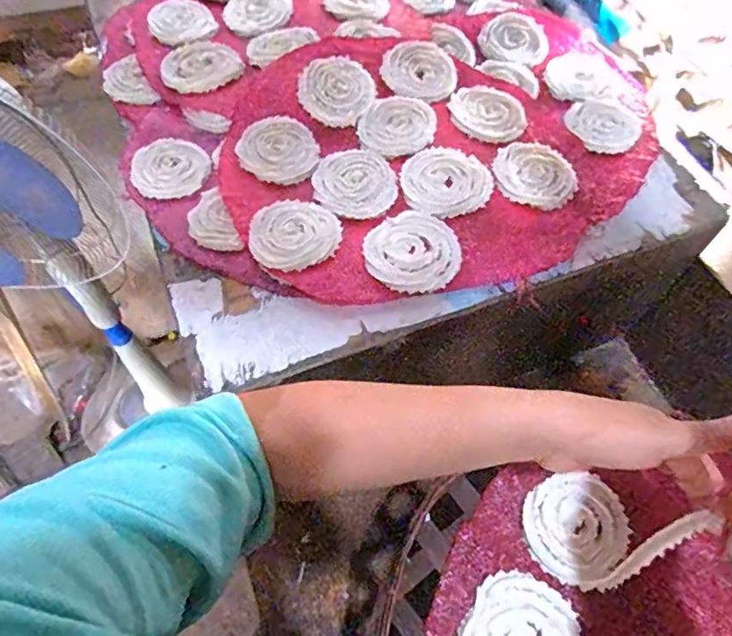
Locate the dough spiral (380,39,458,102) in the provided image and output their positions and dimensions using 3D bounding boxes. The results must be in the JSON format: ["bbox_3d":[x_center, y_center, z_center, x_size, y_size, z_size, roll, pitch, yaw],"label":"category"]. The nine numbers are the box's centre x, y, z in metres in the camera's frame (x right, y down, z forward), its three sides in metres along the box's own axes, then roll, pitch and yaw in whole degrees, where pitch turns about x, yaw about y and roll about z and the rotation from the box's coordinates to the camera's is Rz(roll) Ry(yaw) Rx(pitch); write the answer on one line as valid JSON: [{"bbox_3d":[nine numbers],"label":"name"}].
[{"bbox_3d":[0.060,-0.274,0.572,0.080,0.006,0.085,16,60,7],"label":"dough spiral"}]

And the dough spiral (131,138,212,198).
[{"bbox_3d":[-0.190,-0.146,0.513,0.072,0.005,0.073,1,59,-1],"label":"dough spiral"}]

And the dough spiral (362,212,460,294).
[{"bbox_3d":[0.041,-0.058,0.458,0.078,0.007,0.078,1,59,-1],"label":"dough spiral"}]

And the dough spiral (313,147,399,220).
[{"bbox_3d":[-0.010,-0.130,0.496,0.075,0.005,0.084,-2,59,-3],"label":"dough spiral"}]

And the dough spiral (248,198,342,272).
[{"bbox_3d":[-0.064,-0.075,0.468,0.078,0.011,0.075,1,59,-1],"label":"dough spiral"}]

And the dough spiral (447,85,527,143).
[{"bbox_3d":[0.127,-0.212,0.556,0.080,0.019,0.086,11,63,3],"label":"dough spiral"}]

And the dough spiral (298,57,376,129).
[{"bbox_3d":[-0.031,-0.237,0.546,0.074,0.011,0.089,-6,60,-6],"label":"dough spiral"}]

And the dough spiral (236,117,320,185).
[{"bbox_3d":[-0.086,-0.164,0.516,0.075,0.012,0.074,1,59,-1],"label":"dough spiral"}]

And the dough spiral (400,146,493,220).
[{"bbox_3d":[0.074,-0.127,0.492,0.082,0.008,0.077,1,59,-1],"label":"dough spiral"}]

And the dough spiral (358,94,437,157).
[{"bbox_3d":[0.032,-0.195,0.532,0.075,0.013,0.088,6,59,2],"label":"dough spiral"}]

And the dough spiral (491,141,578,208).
[{"bbox_3d":[0.162,-0.143,0.510,0.079,0.006,0.080,1,59,-1],"label":"dough spiral"}]

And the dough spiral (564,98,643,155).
[{"bbox_3d":[0.256,-0.210,0.565,0.081,0.004,0.077,1,59,-1],"label":"dough spiral"}]

